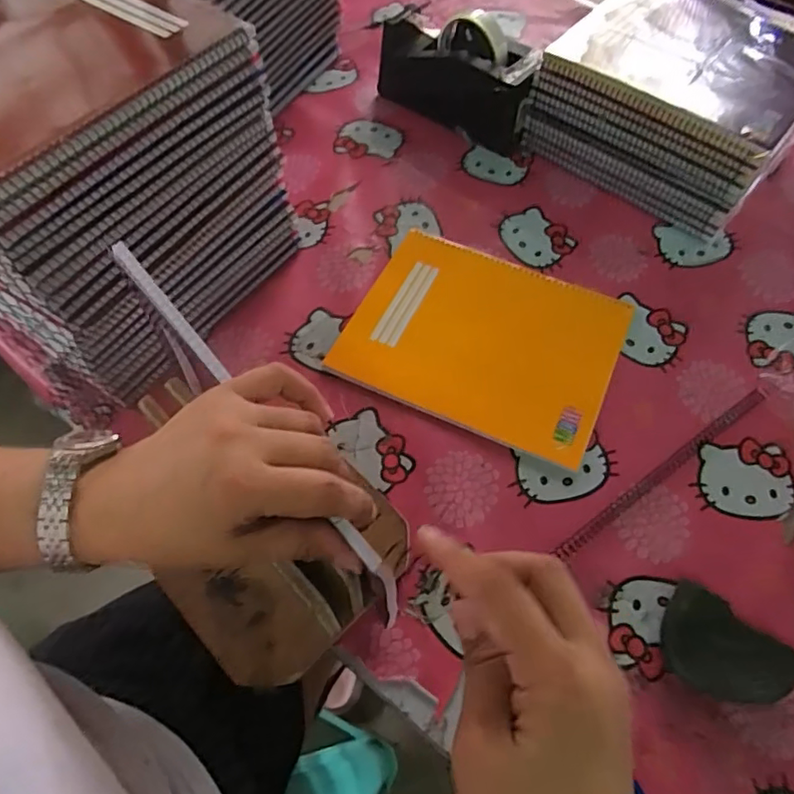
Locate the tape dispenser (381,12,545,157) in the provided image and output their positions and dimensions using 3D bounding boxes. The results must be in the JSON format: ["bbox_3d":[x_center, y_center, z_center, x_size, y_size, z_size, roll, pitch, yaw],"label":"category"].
[{"bbox_3d":[0.073,-0.383,0.681,0.199,0.101,0.072,34,66,17],"label":"tape dispenser"}]

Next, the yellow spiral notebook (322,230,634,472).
[{"bbox_3d":[0.083,-0.061,0.559,0.244,0.009,0.196,22,63,12],"label":"yellow spiral notebook"}]

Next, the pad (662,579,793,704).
[{"bbox_3d":[0.232,0.183,0.411,0.091,0.023,0.065,38,67,19],"label":"pad"}]

